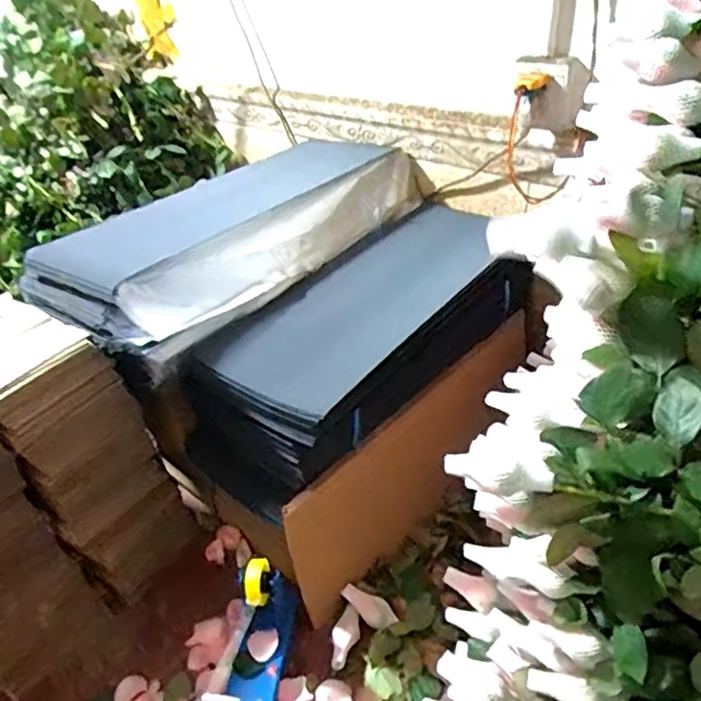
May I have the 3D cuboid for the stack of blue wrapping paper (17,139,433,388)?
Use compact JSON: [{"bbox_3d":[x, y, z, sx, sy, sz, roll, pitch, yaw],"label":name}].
[{"bbox_3d":[-0.147,-0.201,0.931,0.284,0.076,0.625,22,43,33],"label":"stack of blue wrapping paper"}]

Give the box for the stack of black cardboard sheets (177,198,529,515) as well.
[{"bbox_3d":[0.051,-0.047,0.870,0.226,0.147,0.547,23,43,34],"label":"stack of black cardboard sheets"}]

